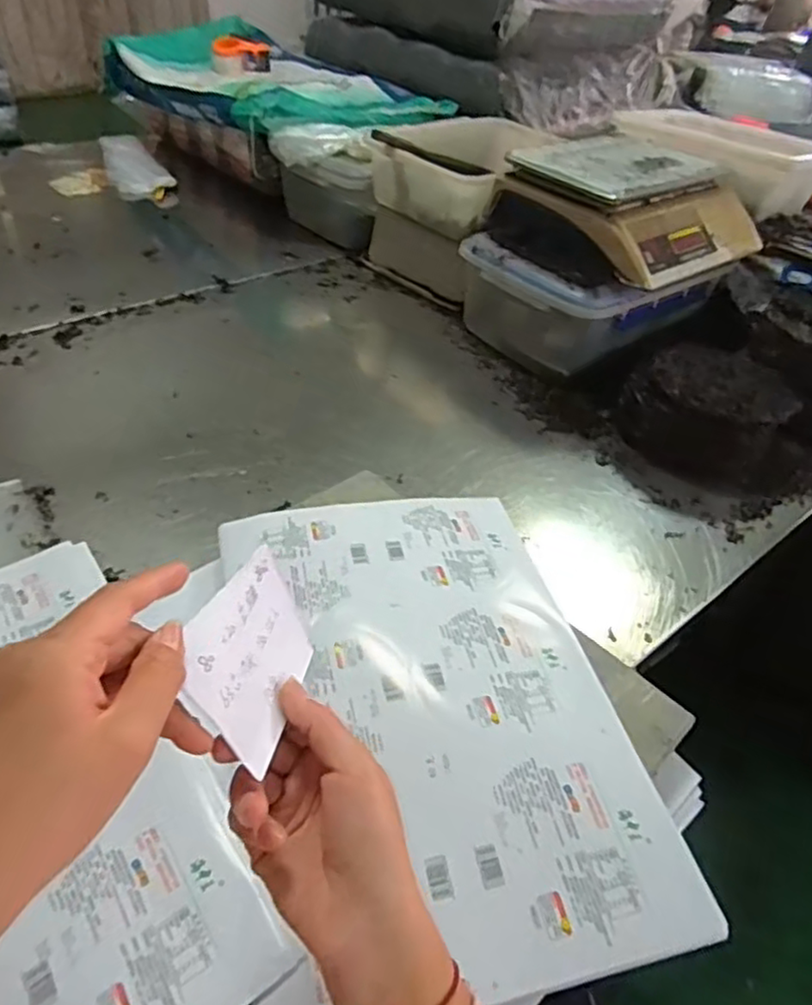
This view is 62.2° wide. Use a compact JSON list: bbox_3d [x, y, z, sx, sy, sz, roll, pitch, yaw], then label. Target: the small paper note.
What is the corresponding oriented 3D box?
[{"bbox_3d":[-0.081,0.080,0.366,0.008,0.075,0.112,-22,17,16],"label":"small paper note"}]

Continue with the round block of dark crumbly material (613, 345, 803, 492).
[{"bbox_3d":[0.442,-0.137,0.987,0.235,0.111,0.206,32,48,27],"label":"round block of dark crumbly material"}]

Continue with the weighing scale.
[{"bbox_3d":[0.366,-0.486,1.098,0.369,0.113,0.320,-25,50,-30],"label":"weighing scale"}]

